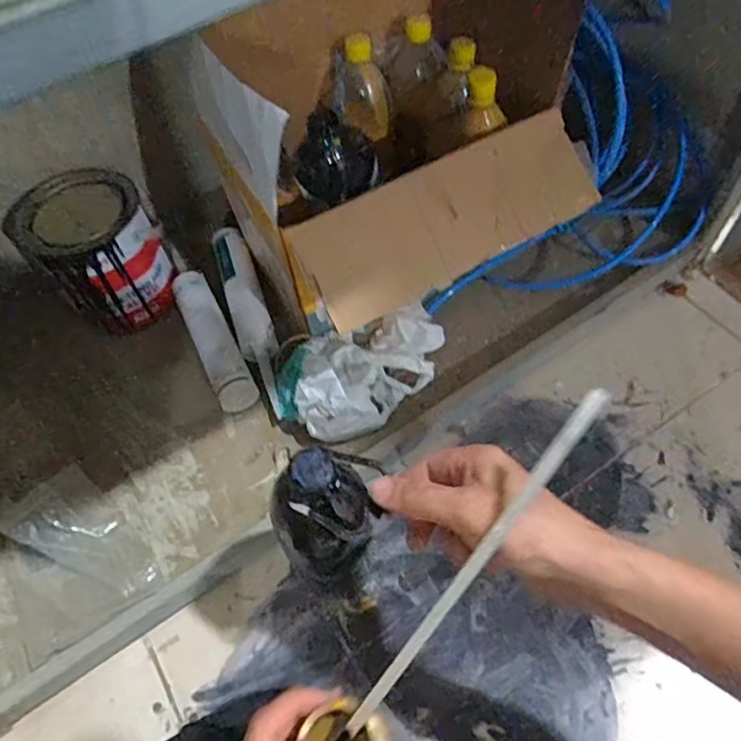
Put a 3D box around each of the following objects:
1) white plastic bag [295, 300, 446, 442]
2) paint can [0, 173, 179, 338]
[{"bbox_3d":[-0.003,0.003,0.692,0.203,0.075,0.129,-14,58,-4],"label":"white plastic bag"},{"bbox_3d":[-0.354,-0.155,0.765,0.146,0.148,0.154,-41,64,-19],"label":"paint can"}]

